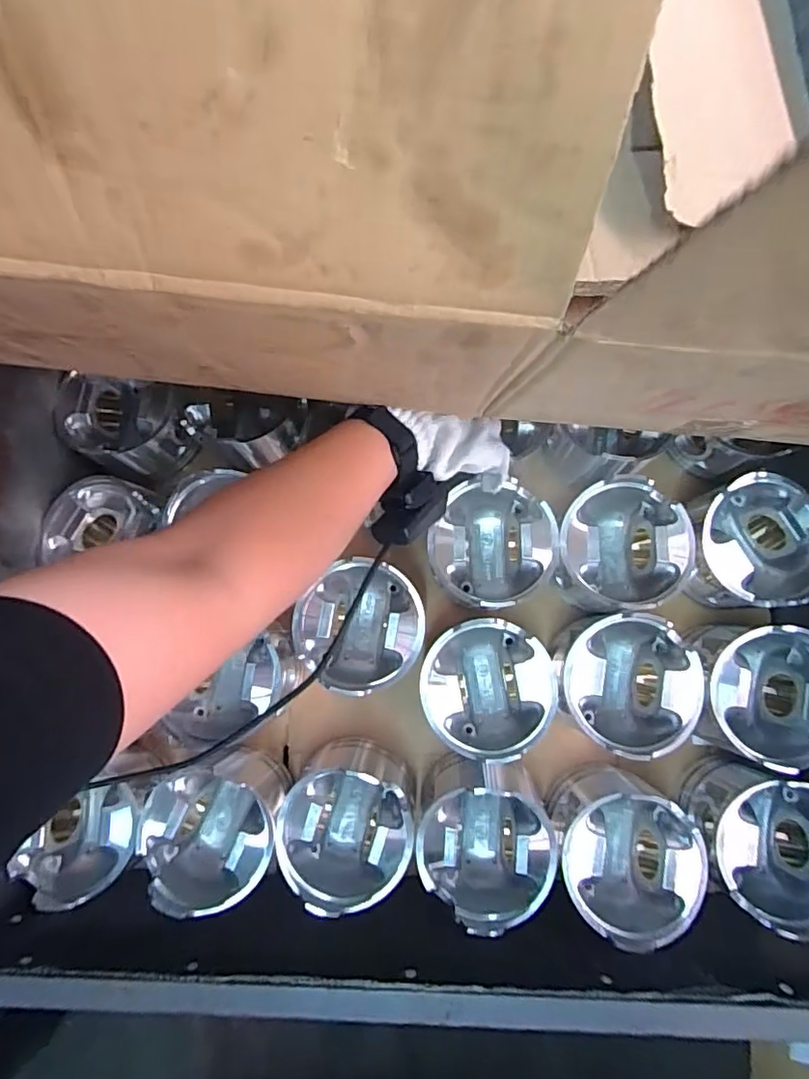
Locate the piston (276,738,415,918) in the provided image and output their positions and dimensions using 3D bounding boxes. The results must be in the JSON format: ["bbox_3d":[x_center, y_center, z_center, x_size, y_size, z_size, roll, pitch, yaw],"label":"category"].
[{"bbox_3d":[-0.049,0.246,0.496,0.111,0.092,0.122,0,79,1],"label":"piston"}]

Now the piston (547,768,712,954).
[{"bbox_3d":[0.183,0.262,0.482,0.110,0.089,0.112,0,79,1],"label":"piston"}]

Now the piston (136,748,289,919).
[{"bbox_3d":[-0.161,0.248,0.495,0.109,0.079,0.109,0,79,1],"label":"piston"}]

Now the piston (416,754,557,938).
[{"bbox_3d":[0.068,0.250,0.489,0.113,0.093,0.117,0,79,1],"label":"piston"}]

